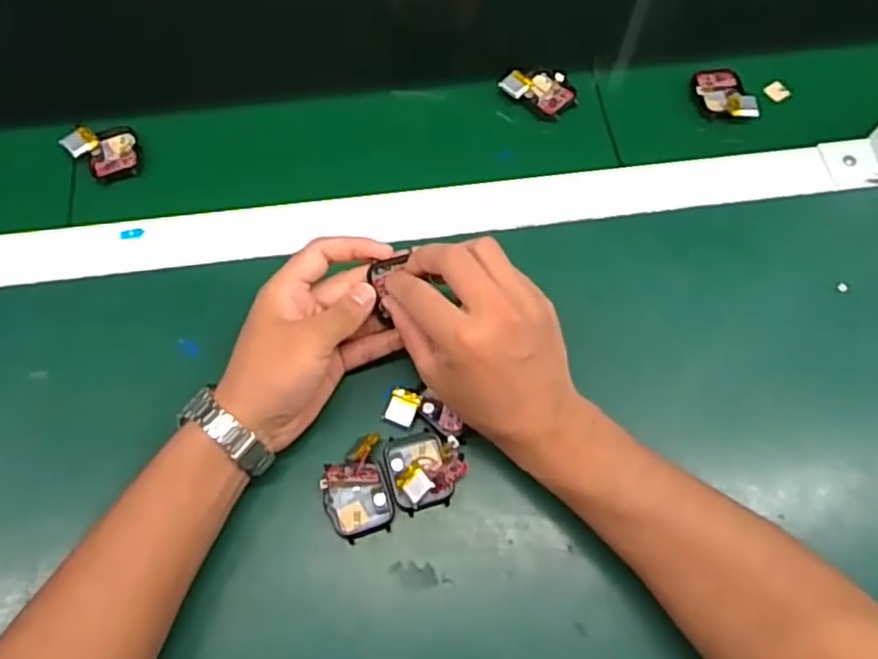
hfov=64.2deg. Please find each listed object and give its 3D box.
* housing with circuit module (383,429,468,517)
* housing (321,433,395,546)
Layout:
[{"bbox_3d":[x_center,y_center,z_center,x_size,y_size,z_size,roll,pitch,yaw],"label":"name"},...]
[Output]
[{"bbox_3d":[-0.008,0.084,0.430,0.047,0.024,0.047,-14,68,-6],"label":"housing with circuit module"},{"bbox_3d":[-0.051,0.097,0.426,0.038,0.021,0.055,-13,68,-6],"label":"housing"}]

